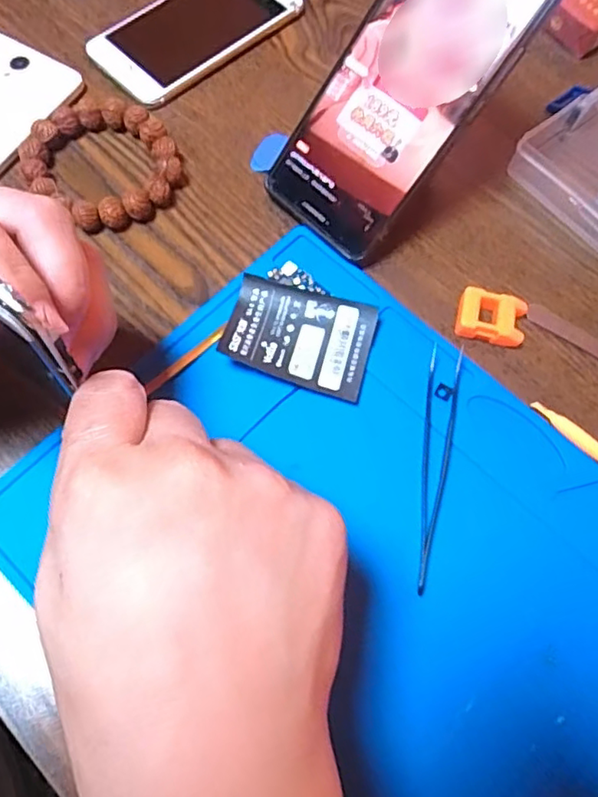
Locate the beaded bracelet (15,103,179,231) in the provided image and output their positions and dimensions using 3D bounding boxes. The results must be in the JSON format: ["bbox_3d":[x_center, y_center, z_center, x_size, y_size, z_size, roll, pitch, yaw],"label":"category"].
[{"bbox_3d":[-0.110,-0.133,0.341,0.084,0.015,0.076,35,72,10],"label":"beaded bracelet"}]

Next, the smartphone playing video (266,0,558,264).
[{"bbox_3d":[0.052,-0.155,0.302,0.072,0.010,0.163,44,113,13],"label":"smartphone playing video"}]

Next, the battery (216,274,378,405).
[{"bbox_3d":[0.000,-0.032,0.306,0.074,0.008,0.051,16,70,2],"label":"battery"}]

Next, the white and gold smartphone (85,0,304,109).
[{"bbox_3d":[-0.067,-0.238,0.384,0.070,0.009,0.128,43,73,13],"label":"white and gold smartphone"}]

